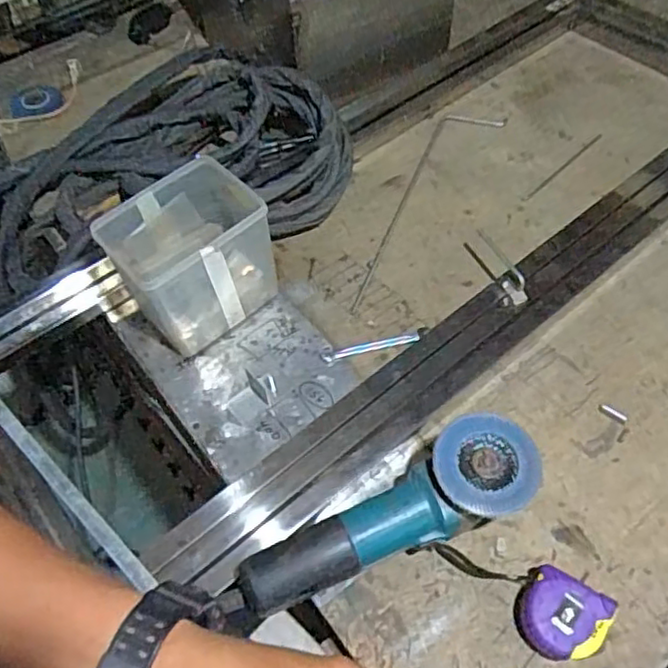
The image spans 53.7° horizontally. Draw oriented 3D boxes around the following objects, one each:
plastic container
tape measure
[{"bbox_3d":[-0.158,-0.084,0.775,0.152,0.168,0.118,-38,60,-22],"label":"plastic container"},{"bbox_3d":[0.204,0.255,0.594,0.075,0.044,0.068,31,62,23],"label":"tape measure"}]

